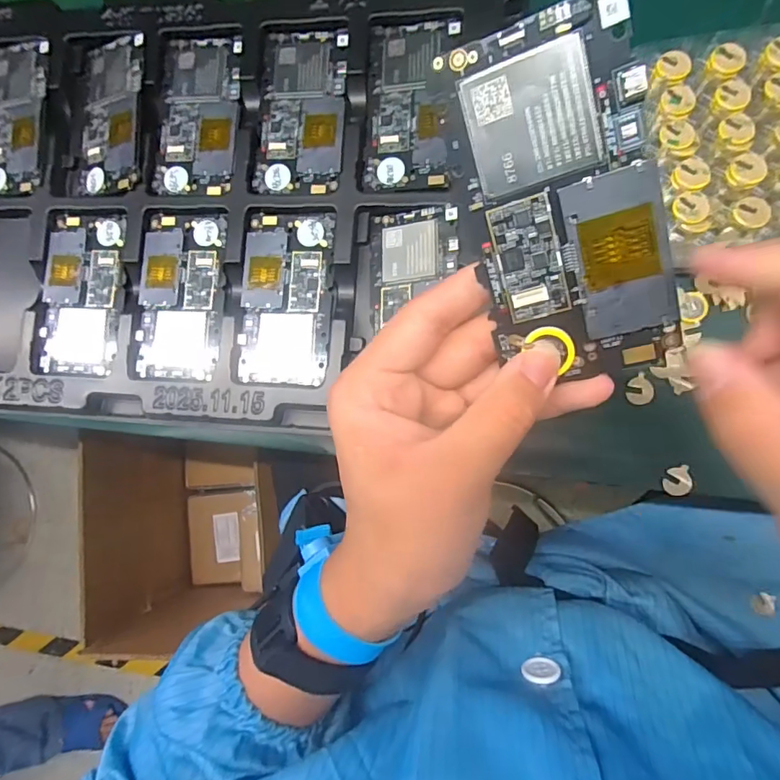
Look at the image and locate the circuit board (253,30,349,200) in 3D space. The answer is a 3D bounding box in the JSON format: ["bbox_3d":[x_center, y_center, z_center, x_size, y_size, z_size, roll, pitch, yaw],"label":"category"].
[{"bbox_3d":[-0.066,-0.211,0.374,0.067,0.006,0.126,5,87,9],"label":"circuit board"}]

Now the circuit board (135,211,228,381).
[{"bbox_3d":[-0.161,-0.073,0.378,0.067,0.006,0.128,2,86,9],"label":"circuit board"}]

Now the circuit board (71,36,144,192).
[{"bbox_3d":[-0.225,-0.220,0.395,0.057,0.004,0.128,2,86,9],"label":"circuit board"}]

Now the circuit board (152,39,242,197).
[{"bbox_3d":[-0.148,-0.214,0.388,0.063,0.004,0.125,4,87,9],"label":"circuit board"}]

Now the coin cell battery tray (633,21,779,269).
[{"bbox_3d":[0.245,-0.159,0.301,0.163,0.023,0.143,-7,85,8],"label":"coin cell battery tray"}]

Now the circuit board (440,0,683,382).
[{"bbox_3d":[0.063,-0.065,0.180,0.063,0.005,0.125,-12,107,20],"label":"circuit board"}]

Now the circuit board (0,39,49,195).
[{"bbox_3d":[-0.312,-0.227,0.407,0.063,0.011,0.129,1,86,9],"label":"circuit board"}]

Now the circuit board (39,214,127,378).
[{"bbox_3d":[-0.244,-0.076,0.392,0.070,0.008,0.128,1,86,9],"label":"circuit board"}]

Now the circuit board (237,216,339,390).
[{"bbox_3d":[-0.076,-0.068,0.364,0.068,0.004,0.125,1,86,9],"label":"circuit board"}]

